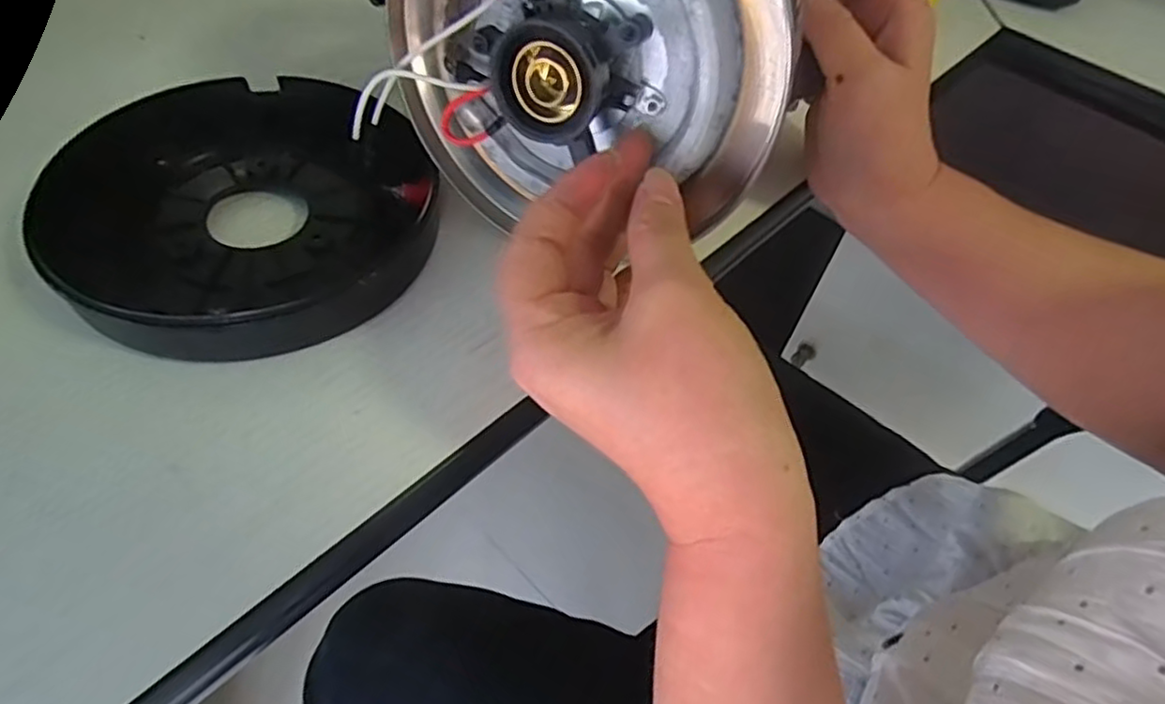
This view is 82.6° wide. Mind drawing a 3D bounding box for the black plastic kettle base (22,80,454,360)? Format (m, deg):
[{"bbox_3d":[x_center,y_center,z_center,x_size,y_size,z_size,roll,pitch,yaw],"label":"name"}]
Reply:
[{"bbox_3d":[-0.133,-0.062,0.260,0.132,0.032,0.162,-29,62,-23],"label":"black plastic kettle base"}]

